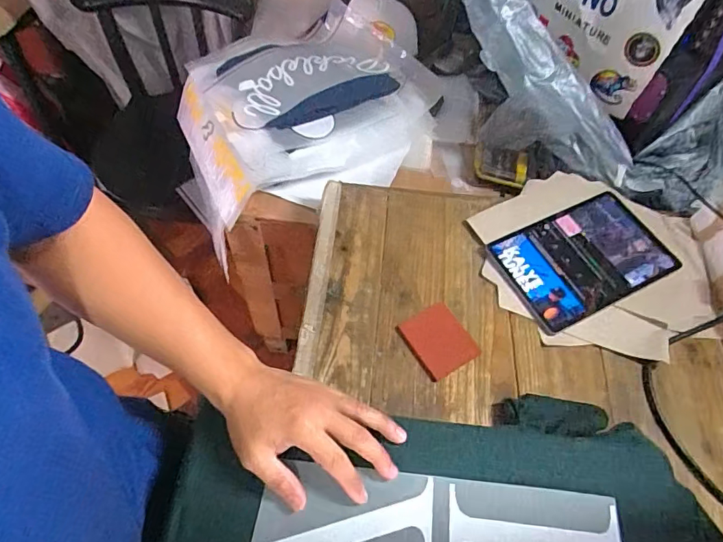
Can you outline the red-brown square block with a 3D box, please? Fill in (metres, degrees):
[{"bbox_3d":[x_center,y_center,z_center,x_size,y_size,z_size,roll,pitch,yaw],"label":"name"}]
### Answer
[{"bbox_3d":[0.103,0.091,0.645,0.079,0.007,0.088,-28,62,-17],"label":"red-brown square block"}]

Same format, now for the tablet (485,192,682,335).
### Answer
[{"bbox_3d":[0.326,-0.020,0.711,0.248,0.012,0.159,-22,61,-14],"label":"tablet"}]

